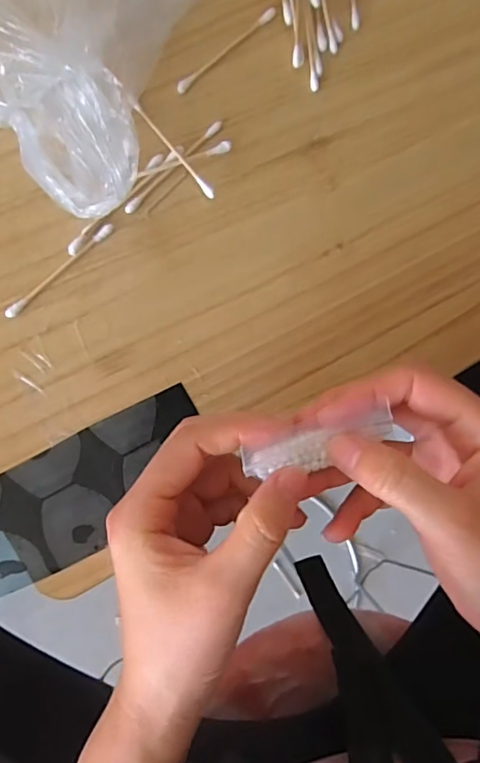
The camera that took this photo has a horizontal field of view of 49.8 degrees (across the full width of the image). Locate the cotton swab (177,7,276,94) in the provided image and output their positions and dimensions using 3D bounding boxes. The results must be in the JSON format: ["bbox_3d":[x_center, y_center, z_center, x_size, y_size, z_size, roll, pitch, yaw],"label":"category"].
[{"bbox_3d":[-0.007,-0.183,0.287,0.071,0.004,0.006,-42,97,-6],"label":"cotton swab"}]

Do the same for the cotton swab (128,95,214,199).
[{"bbox_3d":[-0.037,-0.125,0.278,0.005,0.009,0.067,-40,97,-6],"label":"cotton swab"}]

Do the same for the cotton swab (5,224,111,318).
[{"bbox_3d":[-0.096,-0.060,0.276,0.072,0.004,0.006,-43,97,-5],"label":"cotton swab"}]

